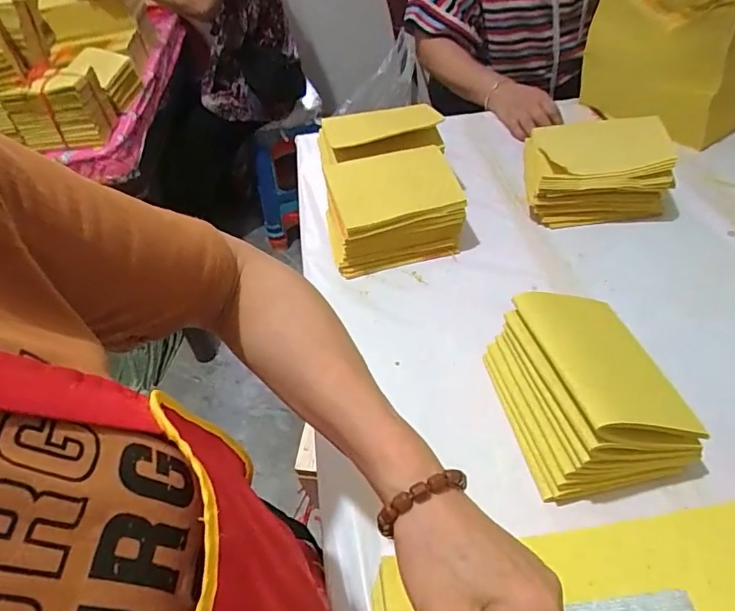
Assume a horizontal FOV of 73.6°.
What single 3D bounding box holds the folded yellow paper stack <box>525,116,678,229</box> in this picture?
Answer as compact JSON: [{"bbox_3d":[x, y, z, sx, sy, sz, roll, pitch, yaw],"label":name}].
[{"bbox_3d":[0.309,-0.185,0.678,0.178,0.101,0.115,1,48,7],"label":"folded yellow paper stack"}]

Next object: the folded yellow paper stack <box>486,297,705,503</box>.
[{"bbox_3d":[0.191,0.068,0.442,0.115,0.114,0.164,-12,47,-5],"label":"folded yellow paper stack"}]

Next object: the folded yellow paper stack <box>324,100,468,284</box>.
[{"bbox_3d":[0.026,-0.175,0.682,0.171,0.114,0.241,-8,47,-1],"label":"folded yellow paper stack"}]

